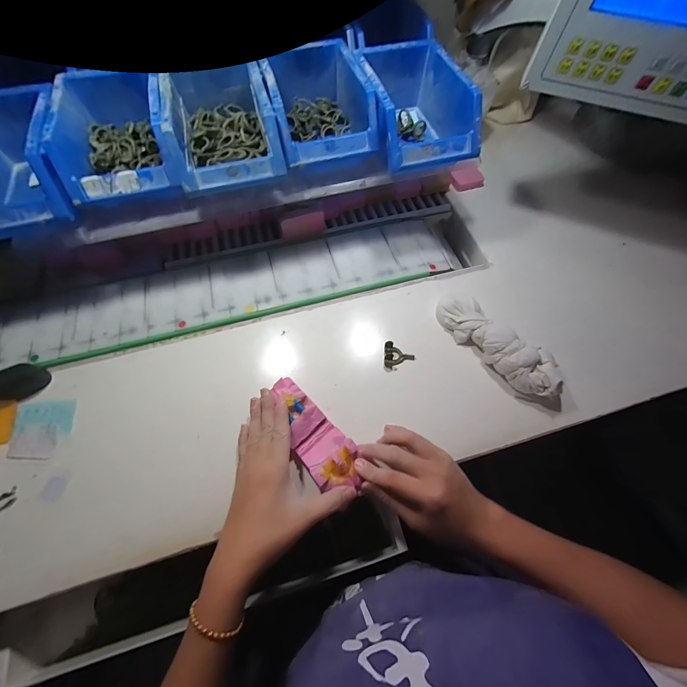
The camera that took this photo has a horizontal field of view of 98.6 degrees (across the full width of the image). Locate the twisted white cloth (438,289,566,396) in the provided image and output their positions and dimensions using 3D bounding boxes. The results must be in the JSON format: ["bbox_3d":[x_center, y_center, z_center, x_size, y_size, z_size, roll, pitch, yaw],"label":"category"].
[{"bbox_3d":[0.206,-0.004,0.396,0.061,0.045,0.181,-36,71,-16],"label":"twisted white cloth"}]

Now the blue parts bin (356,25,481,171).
[{"bbox_3d":[0.092,-0.313,0.400,0.119,0.077,0.173,-15,64,-7],"label":"blue parts bin"}]

